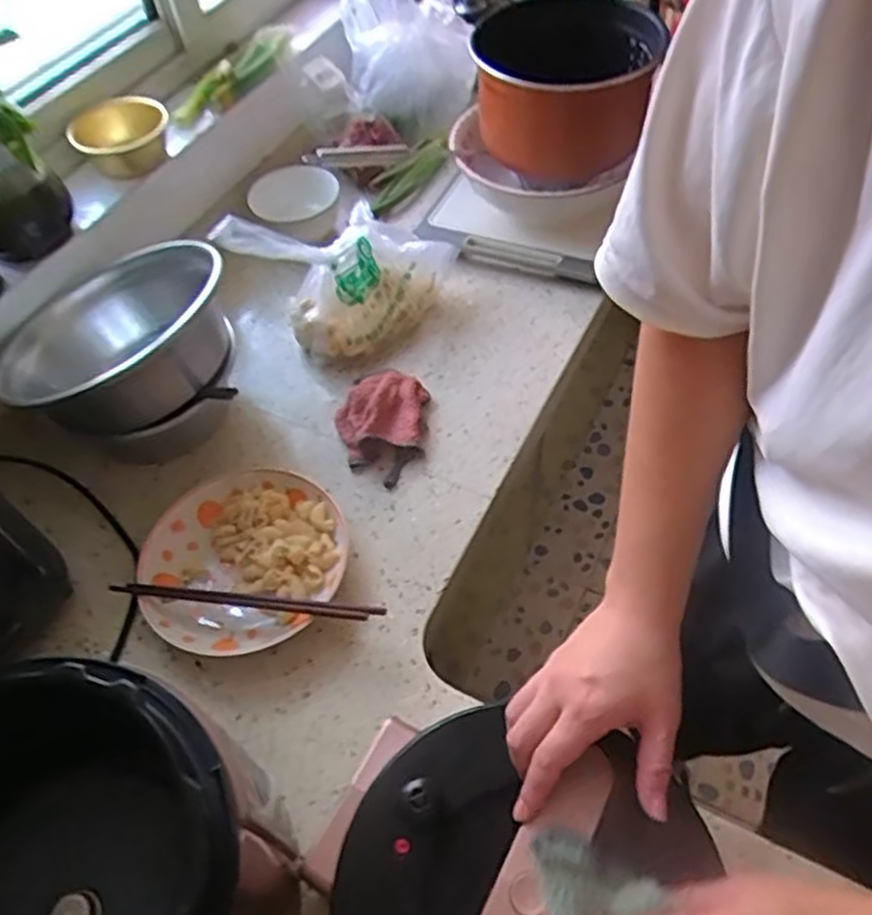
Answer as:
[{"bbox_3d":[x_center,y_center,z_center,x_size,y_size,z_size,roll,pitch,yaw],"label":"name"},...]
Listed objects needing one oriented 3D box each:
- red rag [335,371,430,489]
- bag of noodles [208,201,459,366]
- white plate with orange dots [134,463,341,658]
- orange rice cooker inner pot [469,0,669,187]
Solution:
[{"bbox_3d":[-0.062,-0.038,0.806,0.096,0.039,0.137,2,54,6],"label":"red rag"},{"bbox_3d":[-0.093,-0.212,0.865,0.253,0.157,0.112,-27,56,-15],"label":"bag of noodles"},{"bbox_3d":[-0.185,0.100,0.721,0.194,0.036,0.184,-2,54,3],"label":"white plate with orange dots"},{"bbox_3d":[0.153,-0.446,0.884,0.205,0.119,0.188,-2,54,3],"label":"orange rice cooker inner pot"}]

